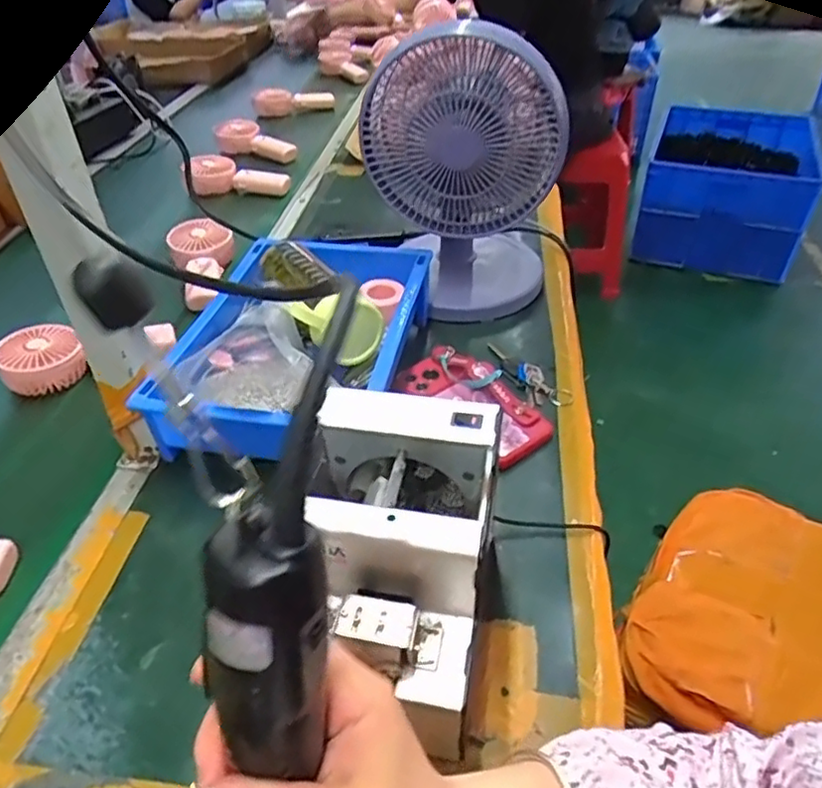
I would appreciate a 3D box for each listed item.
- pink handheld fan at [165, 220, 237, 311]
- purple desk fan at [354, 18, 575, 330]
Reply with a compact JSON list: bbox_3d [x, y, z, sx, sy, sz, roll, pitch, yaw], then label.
[{"bbox_3d":[-0.279,-0.167,0.863,0.084,0.047,0.157,-8,56,-8],"label":"pink handheld fan"},{"bbox_3d":[0.058,-0.250,0.734,0.207,0.293,0.192,5,40,7],"label":"purple desk fan"}]

